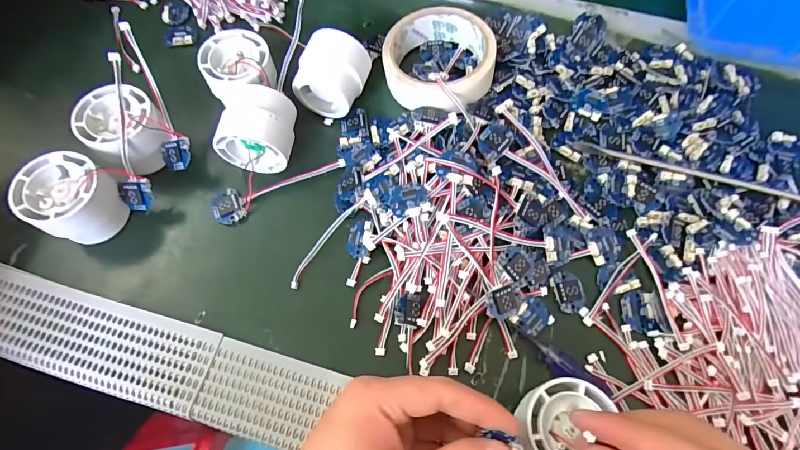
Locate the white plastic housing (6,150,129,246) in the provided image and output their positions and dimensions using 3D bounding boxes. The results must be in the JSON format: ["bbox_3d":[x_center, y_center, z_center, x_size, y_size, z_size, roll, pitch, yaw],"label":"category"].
[{"bbox_3d":[-0.233,-0.017,0.307,0.054,0.052,0.056,13,69,5],"label":"white plastic housing"}]

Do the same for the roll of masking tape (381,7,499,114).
[{"bbox_3d":[0.033,-0.142,0.361,0.094,0.033,0.094,0,70,0],"label":"roll of masking tape"}]

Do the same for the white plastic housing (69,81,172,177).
[{"bbox_3d":[-0.212,-0.072,0.330,0.064,0.049,0.056,34,73,13],"label":"white plastic housing"}]

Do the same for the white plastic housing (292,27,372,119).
[{"bbox_3d":[-0.056,-0.124,0.351,0.057,0.047,0.051,12,69,5],"label":"white plastic housing"}]

